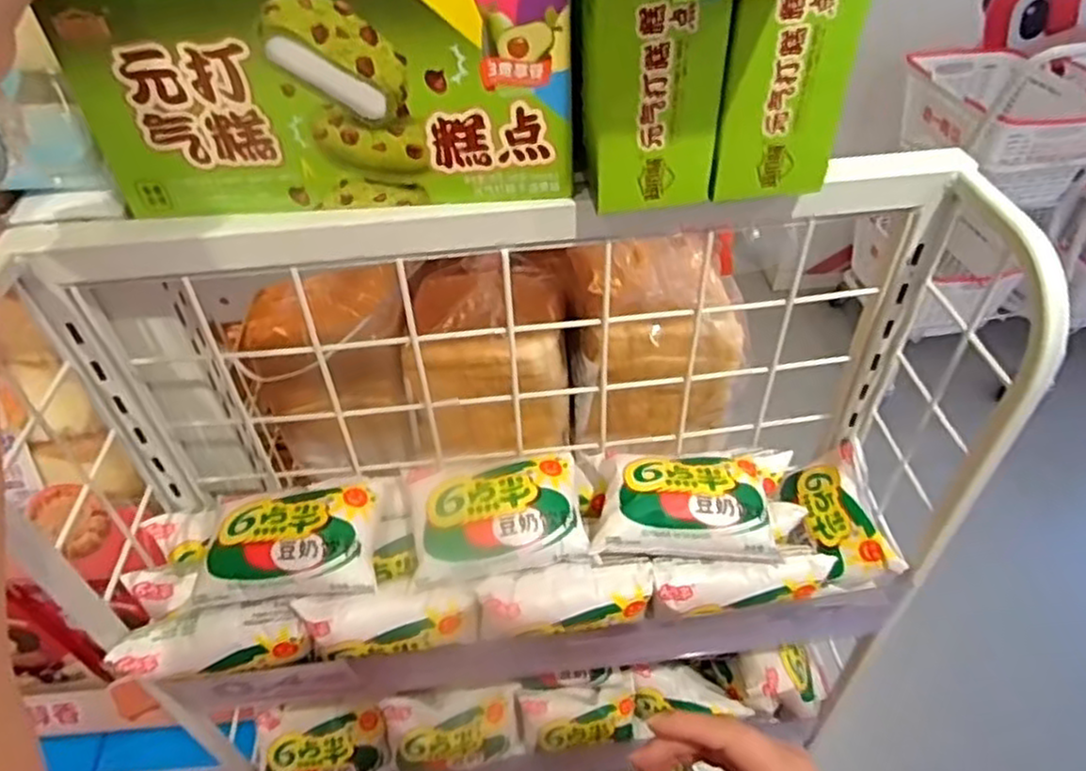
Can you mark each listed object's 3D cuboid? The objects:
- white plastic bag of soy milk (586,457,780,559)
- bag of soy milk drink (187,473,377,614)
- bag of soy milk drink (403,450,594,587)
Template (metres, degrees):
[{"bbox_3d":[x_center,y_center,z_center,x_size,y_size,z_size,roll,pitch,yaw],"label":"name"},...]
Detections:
[{"bbox_3d":[0.080,0.062,0.401,0.096,0.023,0.059,2,46,4],"label":"white plastic bag of soy milk"},{"bbox_3d":[-0.137,0.085,0.397,0.090,0.025,0.062,-5,46,-3],"label":"bag of soy milk drink"},{"bbox_3d":[-0.026,0.063,0.407,0.091,0.031,0.076,-8,46,-7],"label":"bag of soy milk drink"}]

